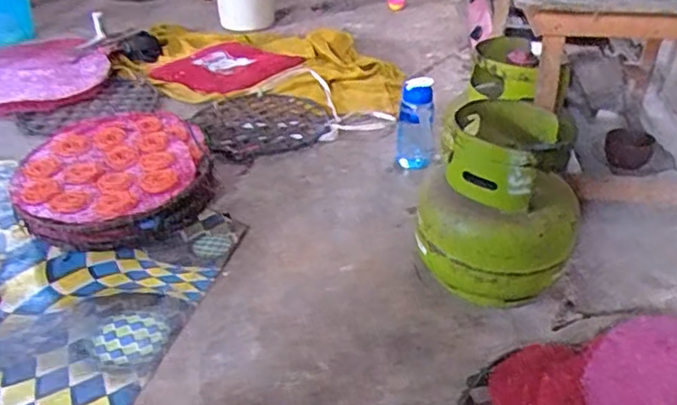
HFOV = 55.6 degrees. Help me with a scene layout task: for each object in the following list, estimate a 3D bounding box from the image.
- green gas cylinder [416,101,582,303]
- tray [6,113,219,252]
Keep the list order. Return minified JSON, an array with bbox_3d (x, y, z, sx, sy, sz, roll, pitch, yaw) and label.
[{"bbox_3d":[0.258,0.014,1.069,0.235,0.289,0.235,3,33,6],"label":"green gas cylinder"},{"bbox_3d":[-0.481,-0.070,1.390,0.386,0.101,0.472,-9,33,-14],"label":"tray"}]

